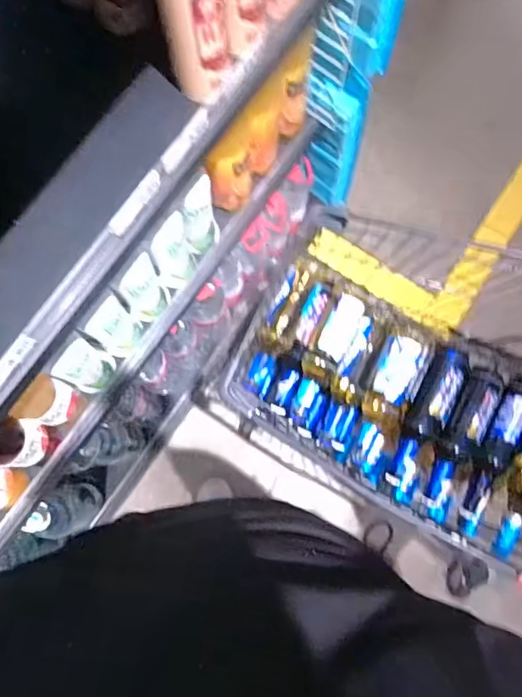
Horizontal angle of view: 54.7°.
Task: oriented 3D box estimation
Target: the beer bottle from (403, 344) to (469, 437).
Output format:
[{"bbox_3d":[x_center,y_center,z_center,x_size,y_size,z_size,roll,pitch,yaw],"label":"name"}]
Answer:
[{"bbox_3d":[0.331,0.083,0.935,0.067,0.053,0.171,23,78,5],"label":"beer bottle"}]

